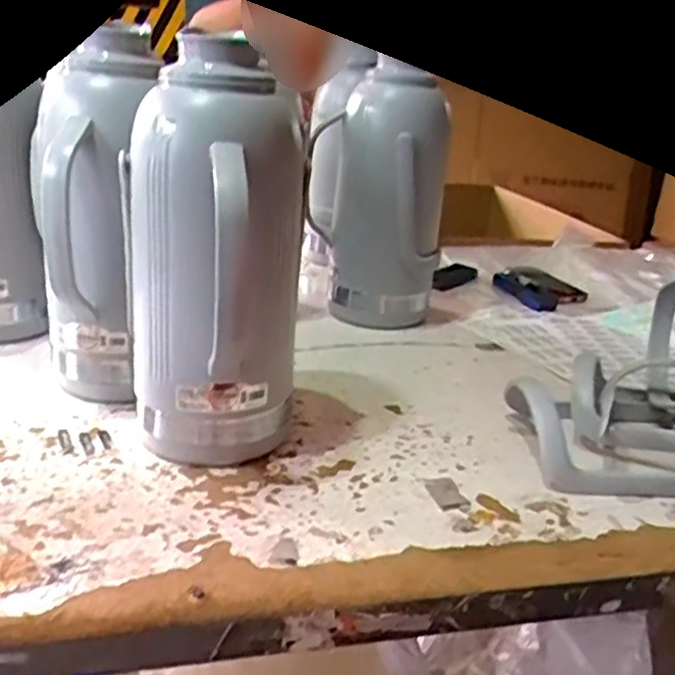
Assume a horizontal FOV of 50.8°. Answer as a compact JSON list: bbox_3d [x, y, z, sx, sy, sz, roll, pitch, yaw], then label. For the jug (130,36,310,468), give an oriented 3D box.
[{"bbox_3d":[-0.103,-0.054,0.655,0.130,0.357,0.121,5,23,-2],"label":"jug"}]

